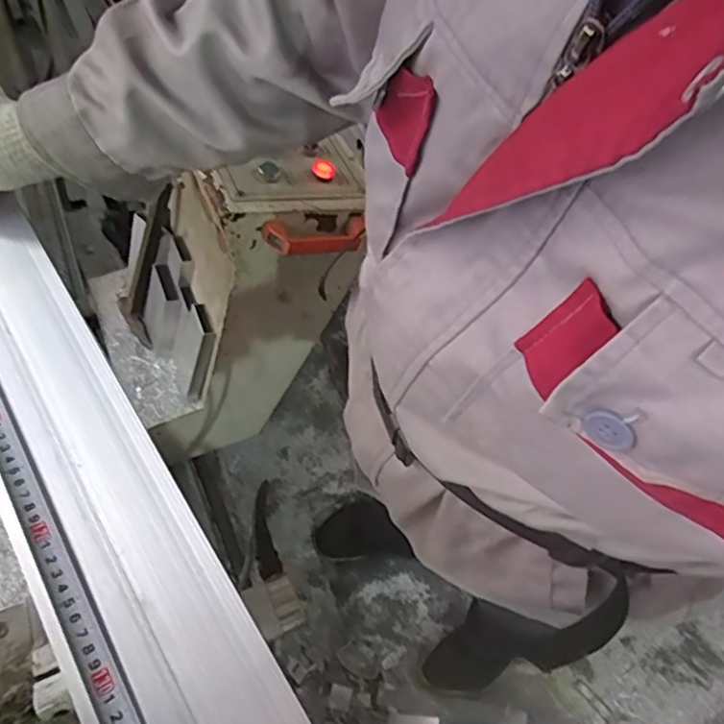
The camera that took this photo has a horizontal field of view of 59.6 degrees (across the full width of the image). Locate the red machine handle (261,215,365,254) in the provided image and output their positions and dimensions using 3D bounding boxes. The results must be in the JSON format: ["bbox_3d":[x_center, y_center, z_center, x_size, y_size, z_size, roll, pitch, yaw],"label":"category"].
[{"bbox_3d":[-0.057,-0.158,0.796,0.132,0.034,0.040,-11,56,-31],"label":"red machine handle"}]

